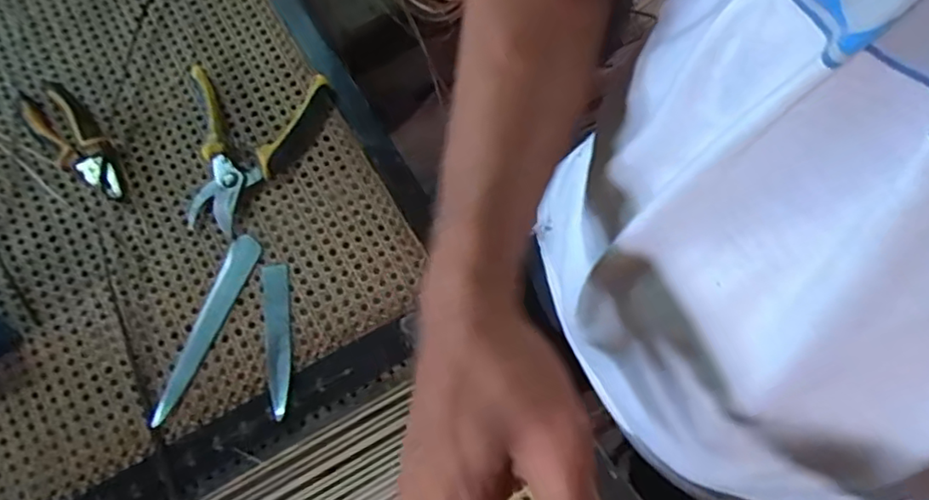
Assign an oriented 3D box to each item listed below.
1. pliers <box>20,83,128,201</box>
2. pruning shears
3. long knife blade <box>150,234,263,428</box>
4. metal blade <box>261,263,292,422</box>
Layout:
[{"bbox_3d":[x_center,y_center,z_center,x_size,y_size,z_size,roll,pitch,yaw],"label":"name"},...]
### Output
[{"bbox_3d":[-0.390,-0.110,0.622,0.048,0.025,0.156,-42,76,-11],"label":"pliers"},{"bbox_3d":[-0.218,-0.102,0.620,0.138,0.019,0.169,6,73,3],"label":"pruning shears"},{"bbox_3d":[-0.235,0.070,0.570,0.027,0.007,0.182,18,74,7],"label":"long knife blade"},{"bbox_3d":[-0.170,0.079,0.561,0.024,0.018,0.140,-9,72,-1],"label":"metal blade"}]

